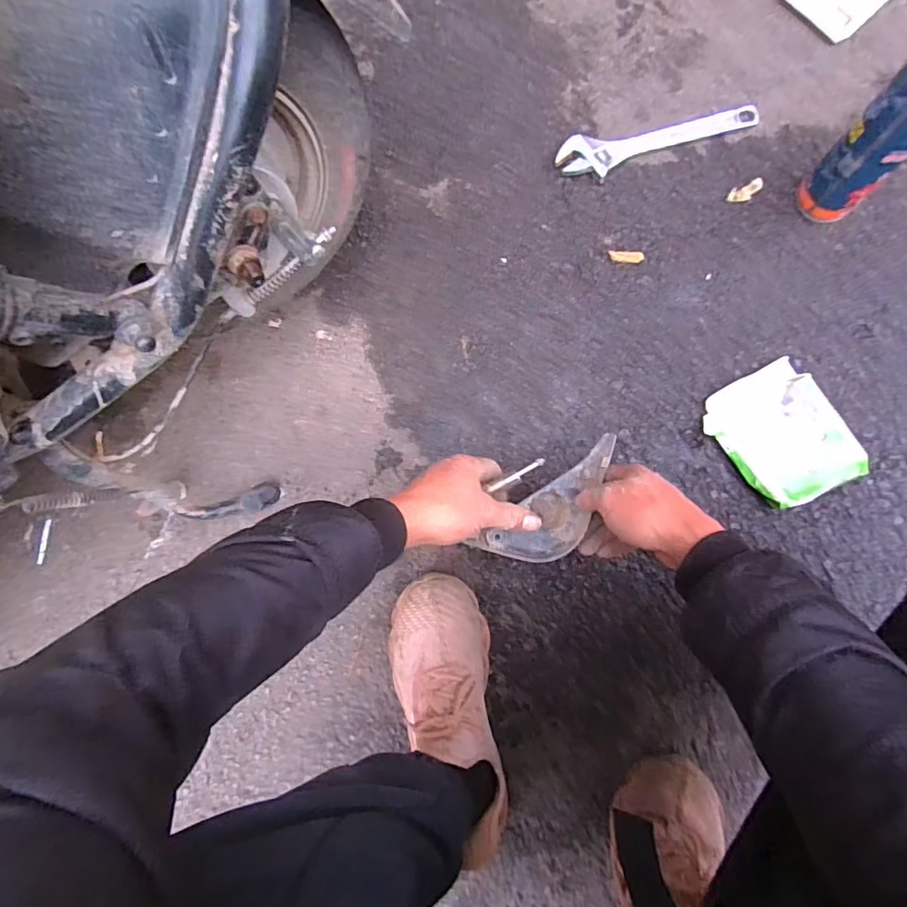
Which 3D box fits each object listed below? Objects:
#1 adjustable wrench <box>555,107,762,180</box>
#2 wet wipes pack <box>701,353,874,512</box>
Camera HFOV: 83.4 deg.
[{"bbox_3d":[0.251,-0.383,0.631,0.238,0.018,0.052,-8,84,7],"label":"adjustable wrench"},{"bbox_3d":[0.370,-0.019,0.576,0.116,0.029,0.150,-29,82,4],"label":"wet wipes pack"}]

